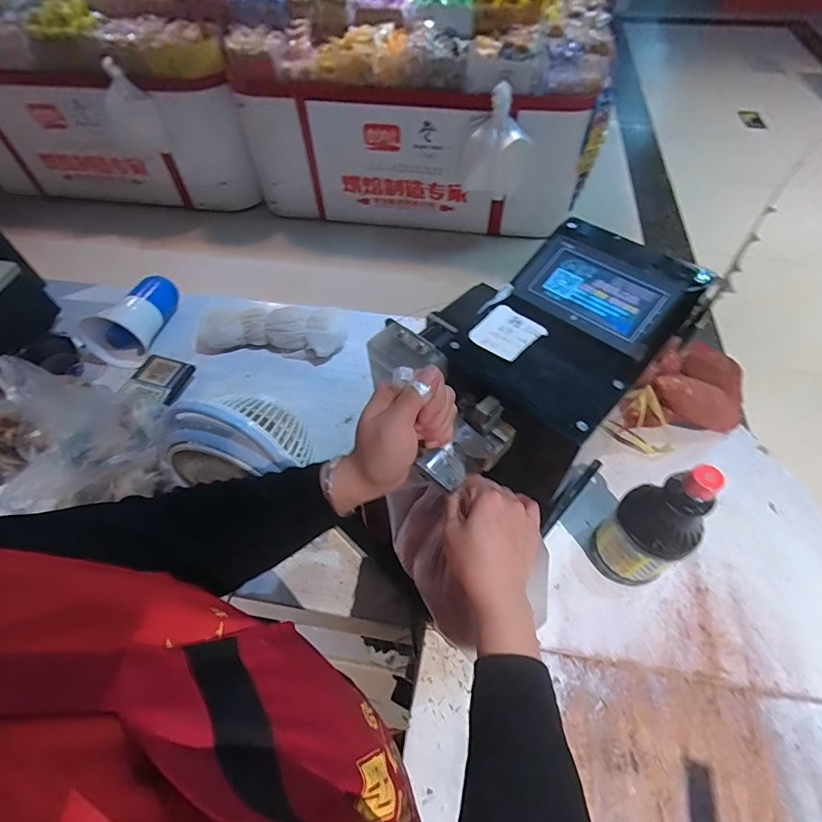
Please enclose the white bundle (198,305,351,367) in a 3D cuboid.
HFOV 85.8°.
[{"bbox_3d":[-0.295,-0.169,0.943,0.315,0.077,0.087,4,54,4],"label":"white bundle"}]

